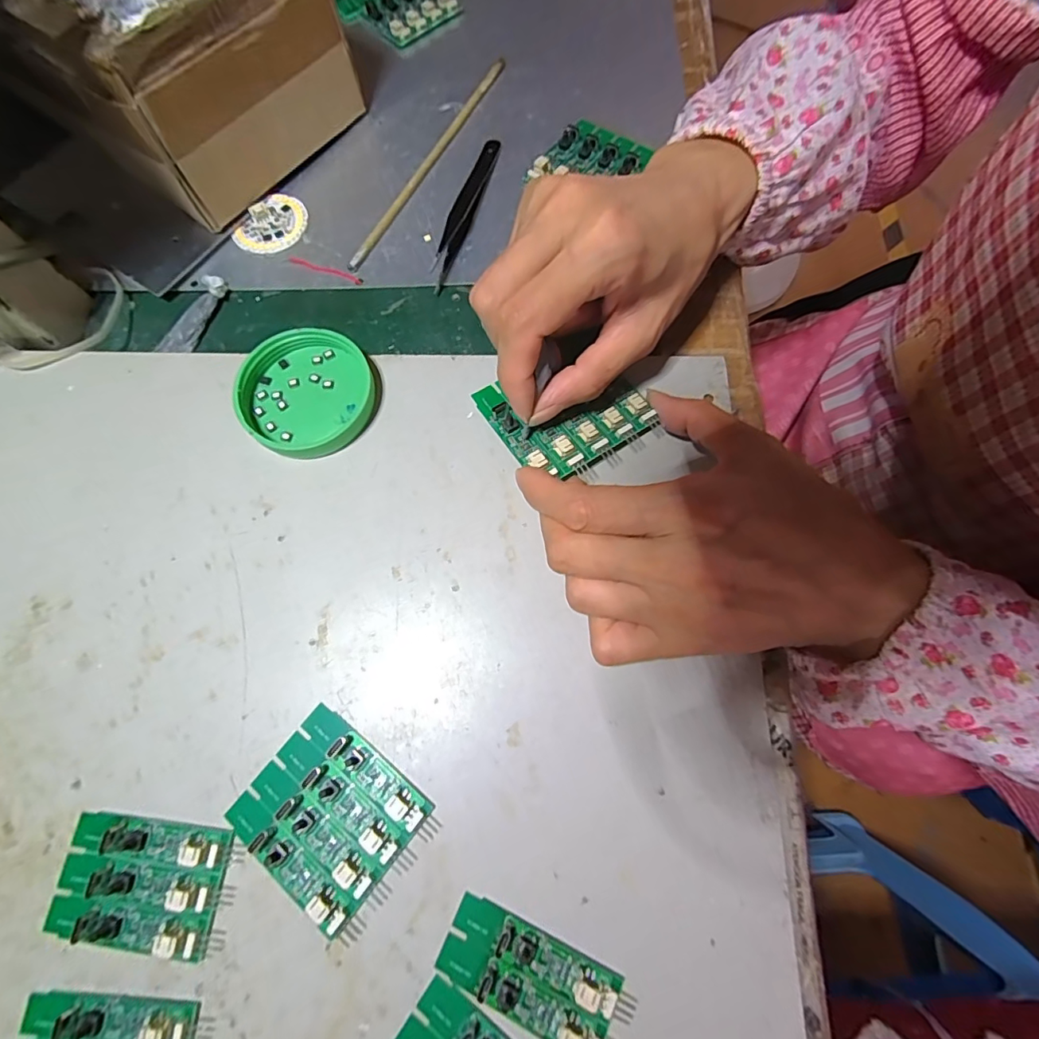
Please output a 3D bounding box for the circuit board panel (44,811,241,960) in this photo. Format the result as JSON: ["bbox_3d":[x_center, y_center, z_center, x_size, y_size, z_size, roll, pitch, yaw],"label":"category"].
[{"bbox_3d":[-0.143,0.137,0.183,0.066,0.008,0.040,6,72,3],"label":"circuit board panel"}]

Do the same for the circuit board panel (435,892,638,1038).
[{"bbox_3d":[0.006,0.162,0.172,0.067,0.009,0.026,24,74,8],"label":"circuit board panel"}]

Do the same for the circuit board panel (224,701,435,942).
[{"bbox_3d":[-0.075,0.113,0.189,0.062,0.008,0.054,37,76,12],"label":"circuit board panel"}]

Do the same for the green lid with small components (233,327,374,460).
[{"bbox_3d":[-0.104,-0.063,0.240,0.060,0.016,0.062,0,72,1],"label":"green lid with small components"}]

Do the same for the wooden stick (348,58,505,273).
[{"bbox_3d":[-0.053,-0.221,0.299,0.008,0.007,0.182,26,74,9],"label":"wooden stick"}]

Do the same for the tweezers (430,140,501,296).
[{"bbox_3d":[-0.033,-0.181,0.287,0.014,0.005,0.111,15,73,5],"label":"tweezers"}]

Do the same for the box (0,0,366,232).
[{"bbox_3d":[-0.199,-0.272,0.278,0.156,0.087,0.133,36,76,11],"label":"box"}]

